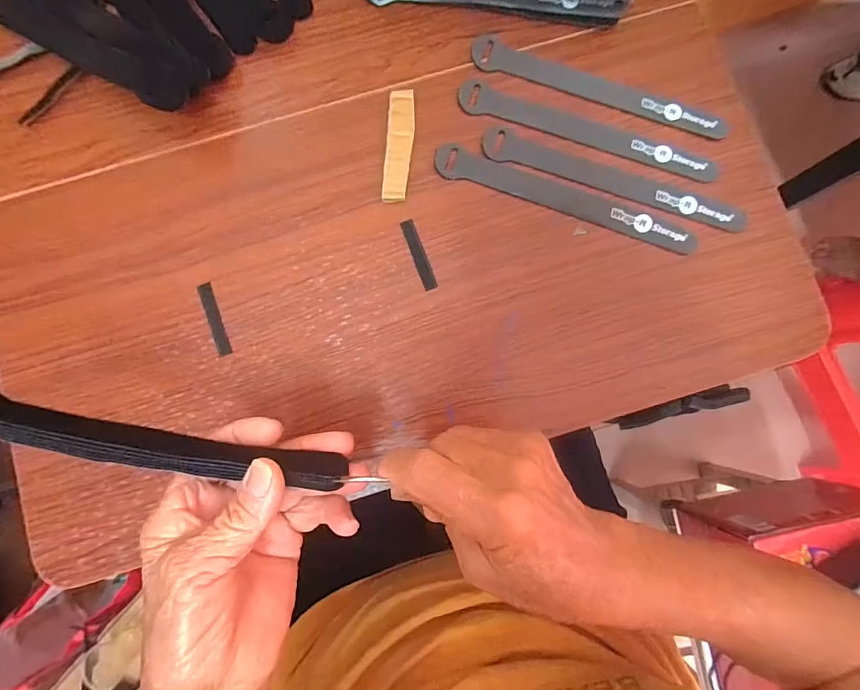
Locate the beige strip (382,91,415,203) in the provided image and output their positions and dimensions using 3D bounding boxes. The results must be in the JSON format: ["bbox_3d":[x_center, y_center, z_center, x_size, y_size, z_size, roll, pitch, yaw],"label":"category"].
[{"bbox_3d":[-0.023,-0.149,0.327,0.019,0.005,0.086,5,85,1],"label":"beige strip"}]

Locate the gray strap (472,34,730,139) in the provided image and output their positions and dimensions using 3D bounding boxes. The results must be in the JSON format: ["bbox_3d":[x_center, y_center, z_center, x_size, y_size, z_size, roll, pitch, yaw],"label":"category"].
[{"bbox_3d":[0.127,-0.195,0.333,0.196,0.008,0.024,21,85,2],"label":"gray strap"}]

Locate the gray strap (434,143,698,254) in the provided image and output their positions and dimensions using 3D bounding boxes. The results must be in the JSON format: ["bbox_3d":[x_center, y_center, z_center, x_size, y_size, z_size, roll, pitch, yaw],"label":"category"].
[{"bbox_3d":[0.098,-0.107,0.322,0.196,0.004,0.023,21,85,2],"label":"gray strap"}]

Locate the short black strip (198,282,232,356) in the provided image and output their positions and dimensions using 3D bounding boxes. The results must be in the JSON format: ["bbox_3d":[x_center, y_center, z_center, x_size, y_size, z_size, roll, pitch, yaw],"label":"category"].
[{"bbox_3d":[-0.156,-0.019,0.316,0.010,0.004,0.055,-20,85,-2],"label":"short black strip"}]

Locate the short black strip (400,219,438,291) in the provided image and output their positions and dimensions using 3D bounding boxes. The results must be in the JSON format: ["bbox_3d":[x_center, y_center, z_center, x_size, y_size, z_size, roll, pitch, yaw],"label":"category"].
[{"bbox_3d":[-0.008,-0.066,0.322,0.010,0.004,0.053,-20,85,-2],"label":"short black strip"}]

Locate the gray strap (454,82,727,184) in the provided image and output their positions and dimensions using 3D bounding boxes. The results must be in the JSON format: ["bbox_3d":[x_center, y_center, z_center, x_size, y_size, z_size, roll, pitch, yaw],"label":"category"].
[{"bbox_3d":[0.117,-0.159,0.328,0.196,0.004,0.025,21,85,2],"label":"gray strap"}]

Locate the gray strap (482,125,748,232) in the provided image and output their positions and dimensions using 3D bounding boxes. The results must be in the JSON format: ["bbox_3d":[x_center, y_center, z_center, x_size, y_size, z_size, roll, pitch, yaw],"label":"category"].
[{"bbox_3d":[0.134,-0.121,0.325,0.197,0.005,0.024,21,85,2],"label":"gray strap"}]

